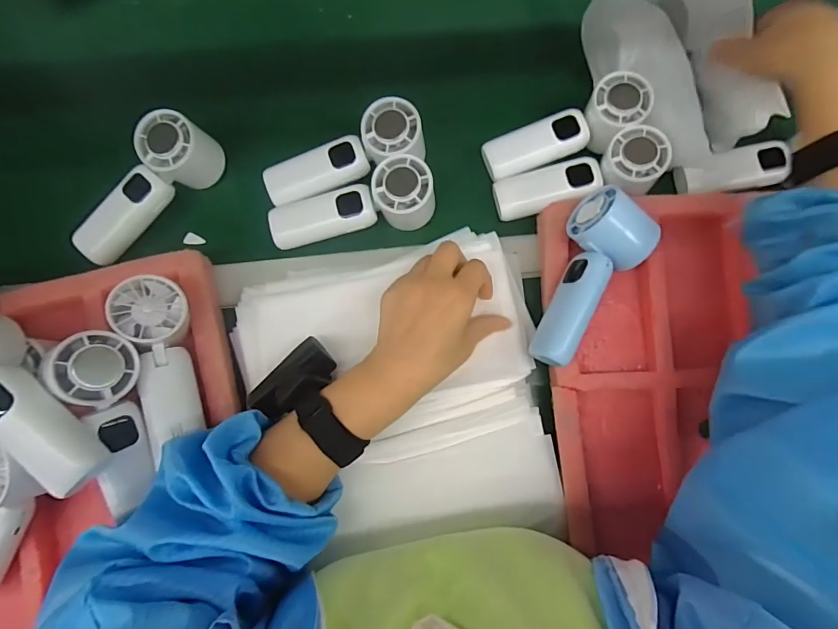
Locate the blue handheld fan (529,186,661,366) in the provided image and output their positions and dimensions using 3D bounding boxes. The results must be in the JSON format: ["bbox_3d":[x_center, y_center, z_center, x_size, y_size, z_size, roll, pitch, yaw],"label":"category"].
[{"bbox_3d":[0.134,-0.033,0.372,0.068,0.049,0.148,40,86,3],"label":"blue handheld fan"}]

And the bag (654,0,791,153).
[{"bbox_3d":[0.291,-0.255,0.418,0.056,0.050,0.175,-28,97,-2],"label":"bag"}]

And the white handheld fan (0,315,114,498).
[{"bbox_3d":[-0.291,0.061,0.305,0.060,0.050,0.156,-40,99,-13],"label":"white handheld fan"}]

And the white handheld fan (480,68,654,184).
[{"bbox_3d":[0.141,-0.175,0.425,0.155,0.039,0.050,-22,85,12],"label":"white handheld fan"}]

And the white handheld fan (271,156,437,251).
[{"bbox_3d":[-0.063,-0.102,0.404,0.152,0.048,0.053,-11,85,-1],"label":"white handheld fan"}]

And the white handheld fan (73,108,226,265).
[{"bbox_3d":[-0.252,-0.112,0.403,0.050,0.060,0.151,38,86,3],"label":"white handheld fan"}]

